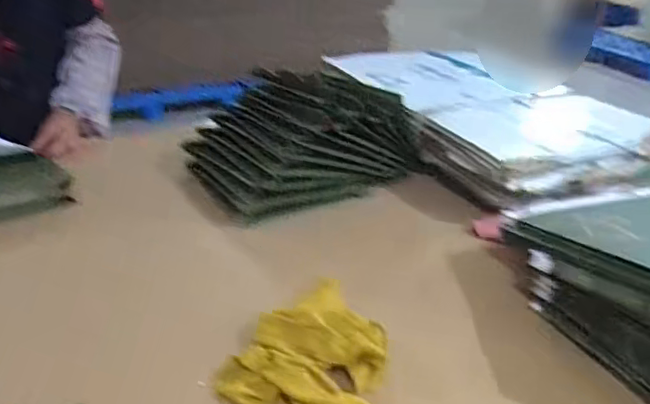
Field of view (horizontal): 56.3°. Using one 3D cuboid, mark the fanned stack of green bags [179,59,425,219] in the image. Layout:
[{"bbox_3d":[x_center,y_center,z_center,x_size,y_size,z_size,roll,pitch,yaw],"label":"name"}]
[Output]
[{"bbox_3d":[-0.035,-0.127,1.145,0.388,0.159,0.244,-18,34,-34],"label":"fanned stack of green bags"}]

